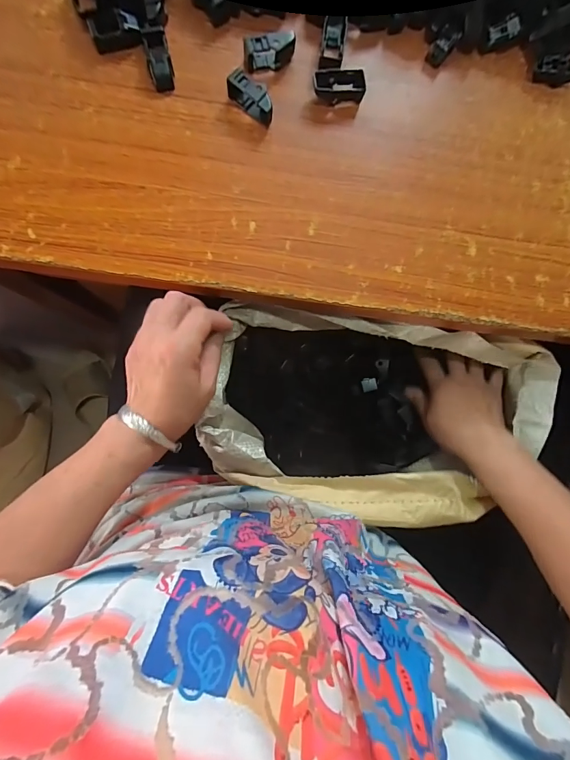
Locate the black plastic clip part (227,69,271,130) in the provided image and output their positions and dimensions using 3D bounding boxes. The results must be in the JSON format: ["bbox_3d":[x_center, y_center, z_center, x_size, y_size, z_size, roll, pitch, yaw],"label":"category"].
[{"bbox_3d":[-0.030,-0.267,0.360,0.049,0.021,0.019,40,84,0],"label":"black plastic clip part"}]

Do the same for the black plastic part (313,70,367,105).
[{"bbox_3d":[0.052,-0.282,0.366,0.049,0.022,0.020,-1,86,-4],"label":"black plastic part"}]

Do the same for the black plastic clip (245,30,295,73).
[{"bbox_3d":[-0.014,-0.317,0.369,0.051,0.028,0.018,-14,87,-5],"label":"black plastic clip"}]

